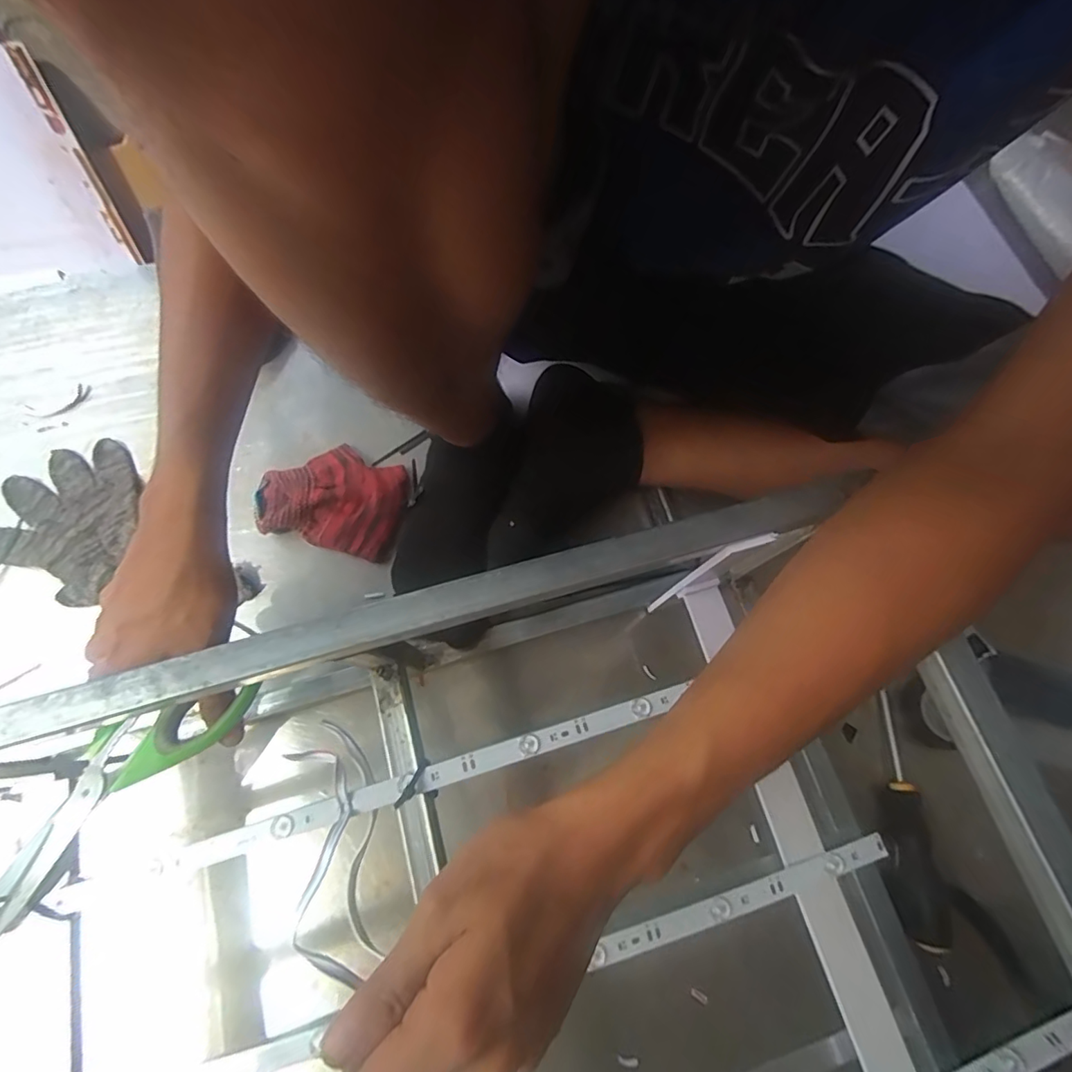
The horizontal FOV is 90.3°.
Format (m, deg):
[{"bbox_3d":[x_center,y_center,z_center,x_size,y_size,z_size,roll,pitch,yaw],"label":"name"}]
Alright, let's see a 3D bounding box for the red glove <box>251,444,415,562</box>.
[{"bbox_3d":[-0.190,-0.036,0.492,0.136,0.025,0.094,13,72,2],"label":"red glove"}]

